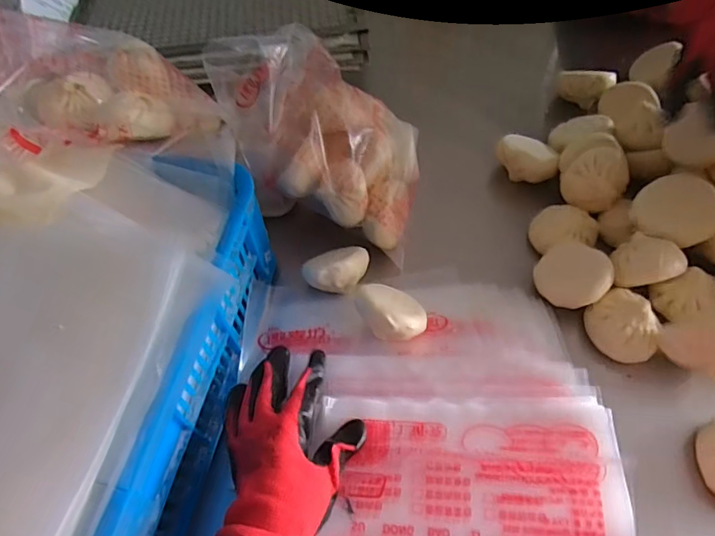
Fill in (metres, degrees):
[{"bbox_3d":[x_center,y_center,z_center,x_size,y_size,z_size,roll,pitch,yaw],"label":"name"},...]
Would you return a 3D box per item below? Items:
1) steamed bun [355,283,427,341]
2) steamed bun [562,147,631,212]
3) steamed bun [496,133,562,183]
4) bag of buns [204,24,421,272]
[{"bbox_3d":[0.036,0.045,0.519,0.056,0.049,0.072,-33,60,-18],"label":"steamed bun"},{"bbox_3d":[0.284,-0.109,0.597,0.075,0.052,0.060,27,61,20],"label":"steamed bun"},{"bbox_3d":[0.219,-0.142,0.644,0.071,0.035,0.061,-3,94,21],"label":"steamed bun"},{"bbox_3d":[-0.043,-0.137,0.584,0.294,0.117,0.192,38,95,-9],"label":"bag of buns"}]

